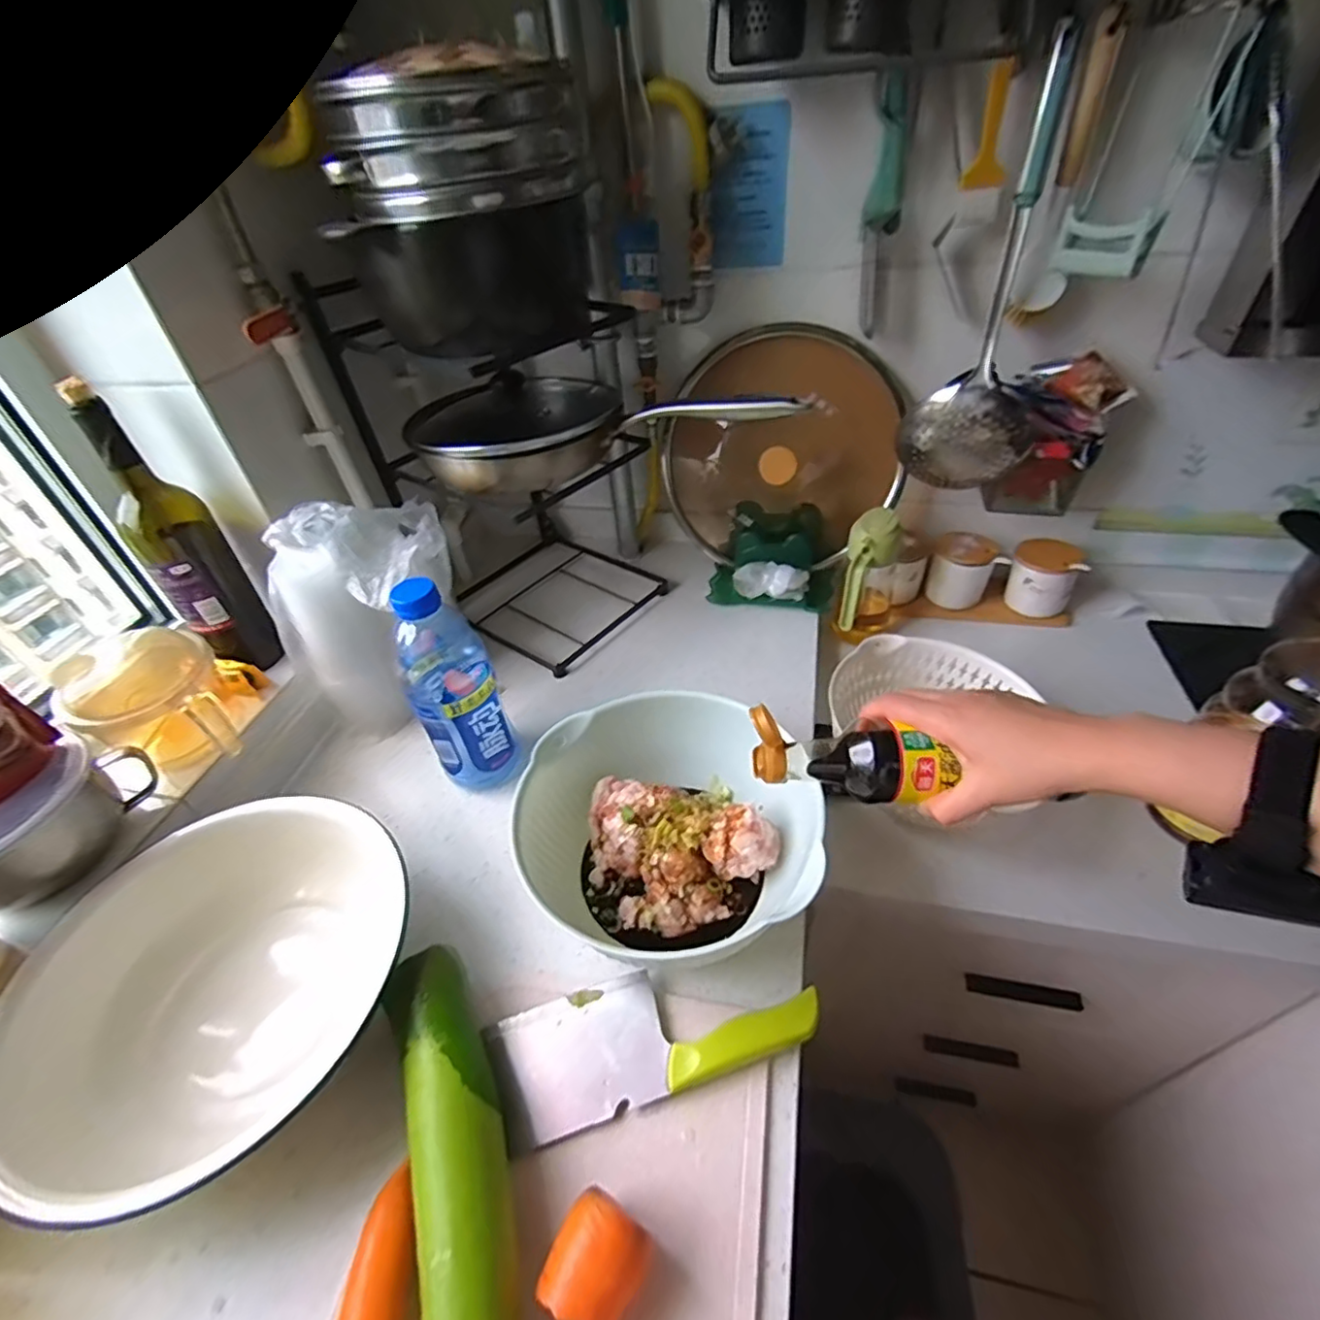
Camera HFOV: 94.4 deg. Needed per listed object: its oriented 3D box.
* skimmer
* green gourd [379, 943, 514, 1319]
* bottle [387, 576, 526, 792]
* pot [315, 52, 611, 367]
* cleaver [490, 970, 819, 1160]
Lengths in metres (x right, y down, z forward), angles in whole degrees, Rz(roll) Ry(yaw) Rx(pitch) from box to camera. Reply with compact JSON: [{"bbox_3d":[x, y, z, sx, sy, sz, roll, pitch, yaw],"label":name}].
[{"bbox_3d":[0.369,-0.388,0.670,0.145,0.409,0.066,10,44,16],"label":"skimmer"},{"bbox_3d":[-0.120,0.367,0.347,0.070,0.068,0.378,-13,42,-9],"label":"green gourd"},{"bbox_3d":[-0.205,0.027,0.617,0.078,0.245,0.085,-16,43,-12],"label":"bottle"},{"bbox_3d":[-0.173,-0.428,0.590,0.209,0.209,0.241,-3,42,3],"label":"pot"},{"bbox_3d":[-0.005,0.282,0.468,0.237,0.017,0.087,-15,43,-10],"label":"cleaver"}]

